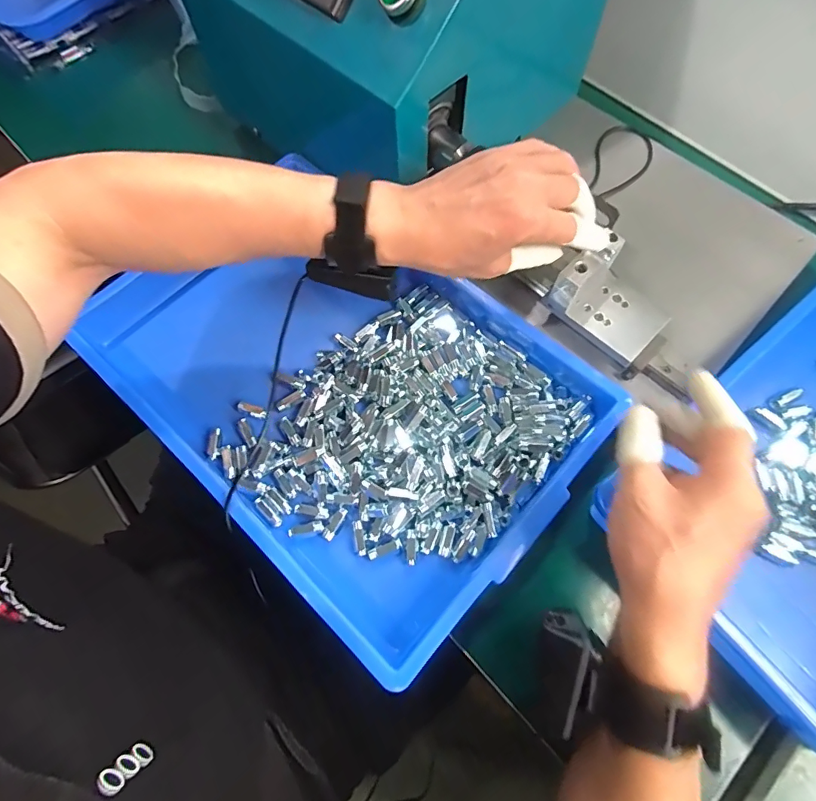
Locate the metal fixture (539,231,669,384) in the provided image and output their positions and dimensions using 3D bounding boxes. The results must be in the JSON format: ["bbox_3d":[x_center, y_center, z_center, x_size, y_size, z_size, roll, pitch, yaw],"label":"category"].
[{"bbox_3d":[0.174,-0.078,0.390,0.098,0.057,0.066,42,76,15],"label":"metal fixture"}]

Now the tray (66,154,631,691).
[{"bbox_3d":[-0.060,-0.021,0.423,0.413,0.053,0.282,41,75,15],"label":"tray"}]

